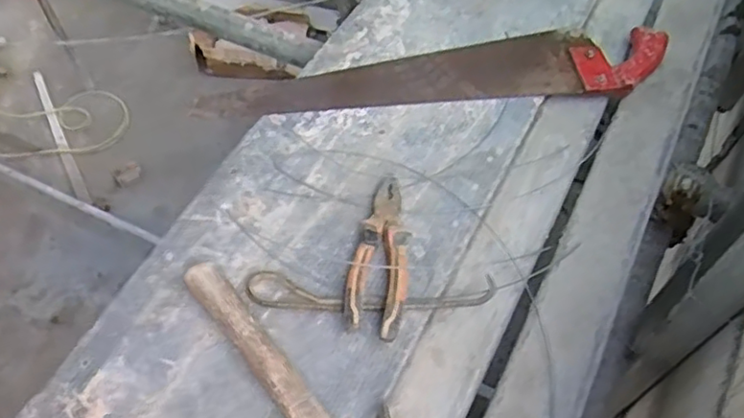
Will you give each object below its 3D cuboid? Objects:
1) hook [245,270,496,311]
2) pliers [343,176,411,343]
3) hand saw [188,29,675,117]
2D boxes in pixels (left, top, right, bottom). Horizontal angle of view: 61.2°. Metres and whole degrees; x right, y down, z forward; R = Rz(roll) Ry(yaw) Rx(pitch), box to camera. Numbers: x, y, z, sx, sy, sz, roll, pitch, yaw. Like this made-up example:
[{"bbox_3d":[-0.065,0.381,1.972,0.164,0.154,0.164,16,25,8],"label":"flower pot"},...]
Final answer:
[{"bbox_3d":[-0.003,0.087,0.651,0.254,0.015,0.042,1,58,3],"label":"hook"},{"bbox_3d":[0.013,0.044,0.654,0.059,0.029,0.186,9,59,8],"label":"pliers"},{"bbox_3d":[0.082,-0.182,0.830,0.603,0.022,0.117,-6,58,-1],"label":"hand saw"}]

